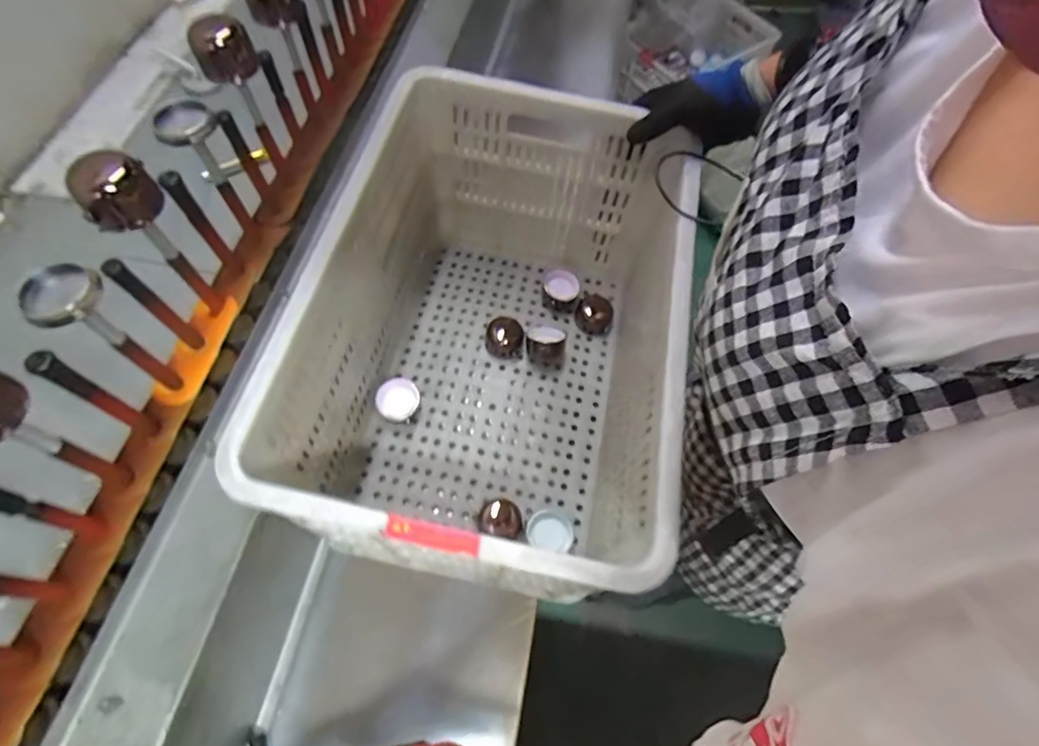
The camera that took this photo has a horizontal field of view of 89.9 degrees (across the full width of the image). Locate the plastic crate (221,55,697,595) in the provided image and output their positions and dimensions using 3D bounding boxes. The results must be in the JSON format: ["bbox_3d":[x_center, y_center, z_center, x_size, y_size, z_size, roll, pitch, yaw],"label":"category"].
[{"bbox_3d":[-0.015,-0.039,0.629,0.358,0.310,0.532,12,62,5],"label":"plastic crate"}]

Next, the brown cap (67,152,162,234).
[{"bbox_3d":[-0.338,-0.154,0.437,0.051,0.045,0.048,0,66,0],"label":"brown cap"}]

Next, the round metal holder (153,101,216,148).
[{"bbox_3d":[-0.327,-0.241,0.502,0.061,0.014,0.057,0,66,0],"label":"round metal holder"}]

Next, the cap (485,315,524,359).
[{"bbox_3d":[-0.023,-0.054,0.773,0.055,0.031,0.062,0,66,-1],"label":"cap"}]

